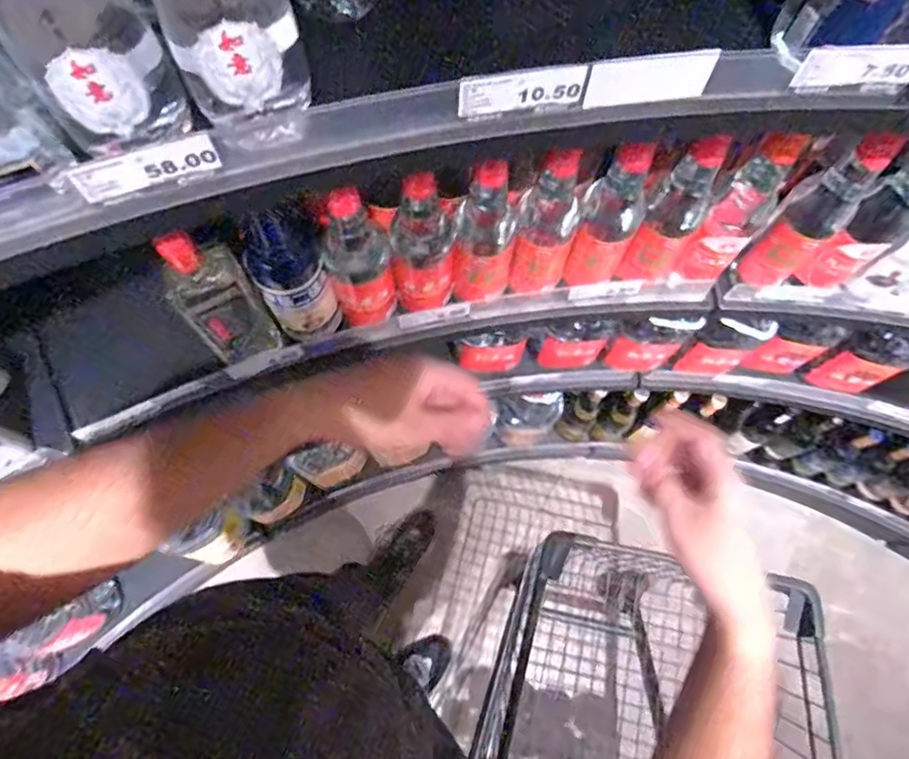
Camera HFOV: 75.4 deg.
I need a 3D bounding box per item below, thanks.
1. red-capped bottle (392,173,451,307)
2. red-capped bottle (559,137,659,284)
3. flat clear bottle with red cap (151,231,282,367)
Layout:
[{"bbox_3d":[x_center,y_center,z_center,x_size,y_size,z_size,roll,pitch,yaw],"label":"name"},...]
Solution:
[{"bbox_3d":[-0.035,-0.141,0.637,0.061,0.178,0.052,-2,71,-2],"label":"red-capped bottle"},{"bbox_3d":[0.168,-0.167,0.644,0.059,0.198,0.056,31,73,9],"label":"red-capped bottle"},{"bbox_3d":[-0.241,-0.075,0.610,0.070,0.215,0.037,-41,77,-14],"label":"flat clear bottle with red cap"}]

